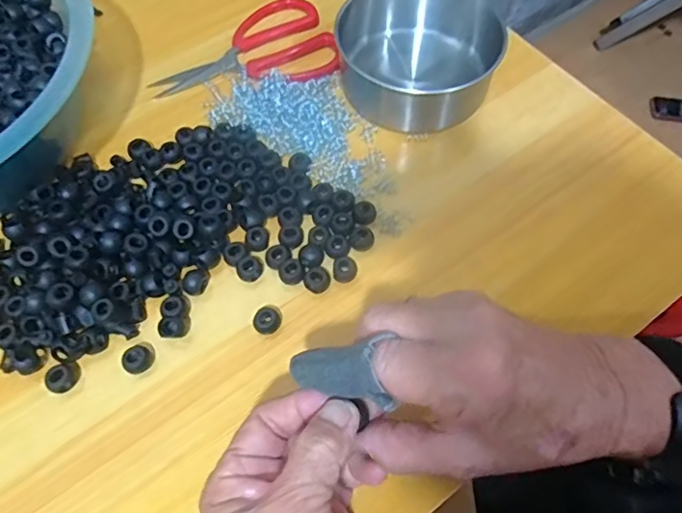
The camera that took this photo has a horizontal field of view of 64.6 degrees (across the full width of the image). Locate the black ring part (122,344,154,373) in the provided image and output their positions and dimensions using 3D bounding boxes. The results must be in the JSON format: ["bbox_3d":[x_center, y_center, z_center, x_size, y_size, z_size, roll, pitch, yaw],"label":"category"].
[{"bbox_3d":[-0.131,0.066,0.349,0.016,0.013,0.019,29,66,15],"label":"black ring part"}]

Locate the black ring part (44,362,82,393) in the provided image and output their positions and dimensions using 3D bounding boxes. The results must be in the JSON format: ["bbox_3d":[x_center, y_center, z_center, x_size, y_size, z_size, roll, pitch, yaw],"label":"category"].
[{"bbox_3d":[-0.176,0.077,0.343,0.016,0.014,0.017,-20,64,-10],"label":"black ring part"}]

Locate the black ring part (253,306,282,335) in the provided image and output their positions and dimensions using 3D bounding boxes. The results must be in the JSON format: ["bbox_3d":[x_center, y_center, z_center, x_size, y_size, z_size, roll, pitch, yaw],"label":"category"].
[{"bbox_3d":[-0.049,0.042,0.359,0.020,0.012,0.015,-36,68,-17],"label":"black ring part"}]

